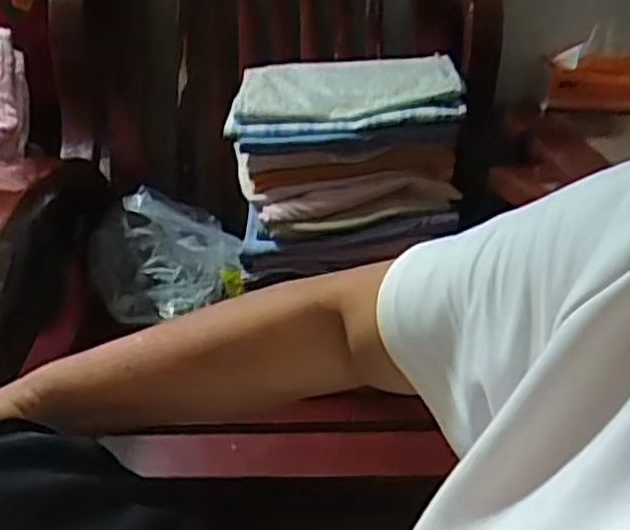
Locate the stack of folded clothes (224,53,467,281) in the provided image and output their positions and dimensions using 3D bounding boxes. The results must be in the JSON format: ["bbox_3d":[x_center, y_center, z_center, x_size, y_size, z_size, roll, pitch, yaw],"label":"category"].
[{"bbox_3d":[0.041,-0.143,1.004,0.282,0.232,0.195,2,28,-1],"label":"stack of folded clothes"}]

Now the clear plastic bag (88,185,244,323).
[{"bbox_3d":[-0.207,-0.016,1.028,0.199,0.132,0.141,-5,29,-14],"label":"clear plastic bag"}]

